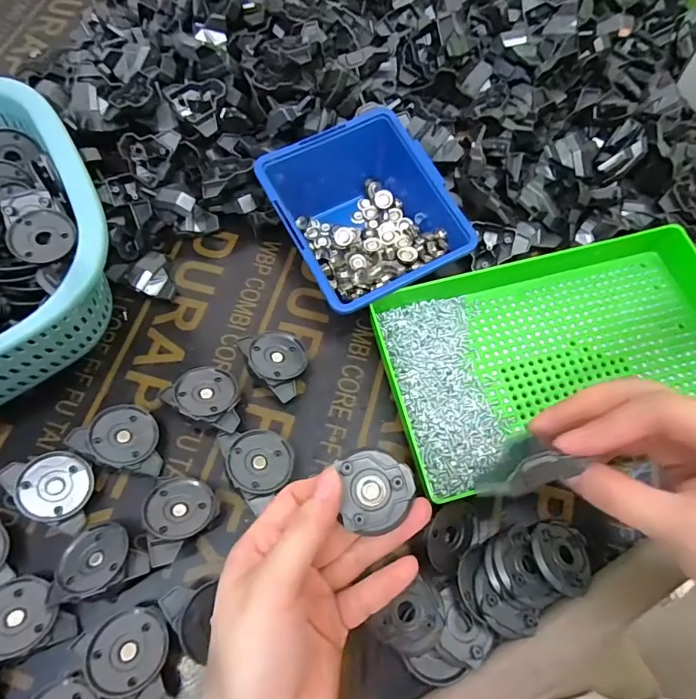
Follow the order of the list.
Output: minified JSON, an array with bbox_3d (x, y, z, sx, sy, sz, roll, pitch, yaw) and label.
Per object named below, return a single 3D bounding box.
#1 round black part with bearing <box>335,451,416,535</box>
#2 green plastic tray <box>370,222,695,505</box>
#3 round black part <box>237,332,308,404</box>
[{"bbox_3d":[0.015,0.070,0.232,0.036,0.006,0.037,0,64,1],"label":"round black part with bearing"},{"bbox_3d":[0.145,-0.005,0.323,0.238,0.030,0.151,-16,67,-6],"label":"green plastic tray"},{"bbox_3d":[-0.050,0.011,0.337,0.043,0.015,0.053,-21,66,-32],"label":"round black part"}]

